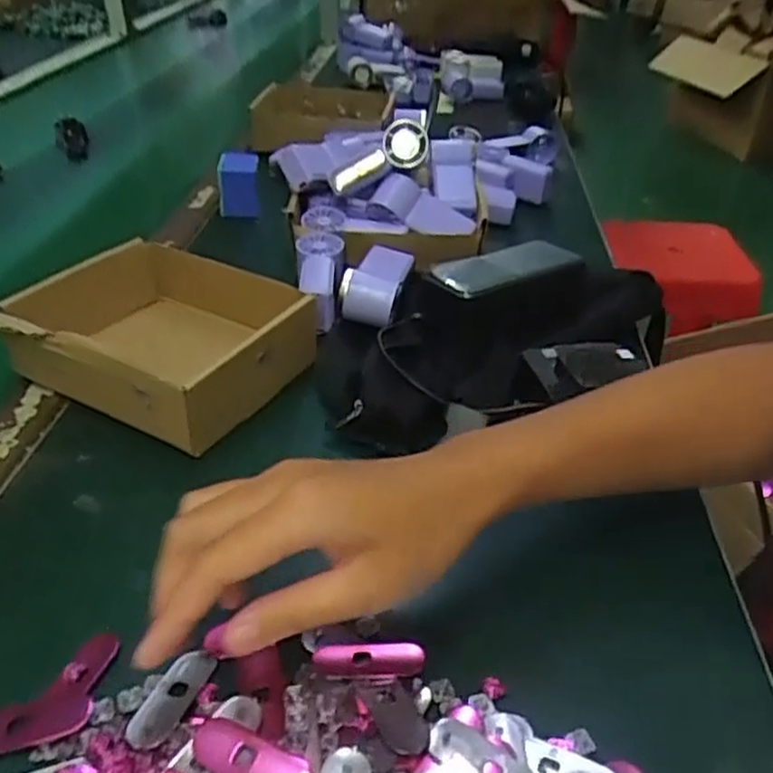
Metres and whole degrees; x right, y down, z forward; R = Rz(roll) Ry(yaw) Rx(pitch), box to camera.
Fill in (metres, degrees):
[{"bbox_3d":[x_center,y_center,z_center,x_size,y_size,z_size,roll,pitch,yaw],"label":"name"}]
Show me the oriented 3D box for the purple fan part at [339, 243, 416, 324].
[{"bbox_3d":[-0.005,-0.086,0.563,0.045,0.034,0.083,9,36,10],"label":"purple fan part"}]

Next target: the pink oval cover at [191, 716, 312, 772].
[{"bbox_3d":[-0.052,0.144,0.276,0.050,0.006,0.019,14,38,19],"label":"pink oval cover"}]

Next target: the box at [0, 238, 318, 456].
[{"bbox_3d":[-0.152,-0.039,0.493,0.179,0.055,0.149,15,38,18],"label":"box"}]

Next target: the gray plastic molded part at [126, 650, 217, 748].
[{"bbox_3d":[-0.091,0.130,0.303,0.019,0.004,0.047,11,27,16],"label":"gray plastic molded part"}]

